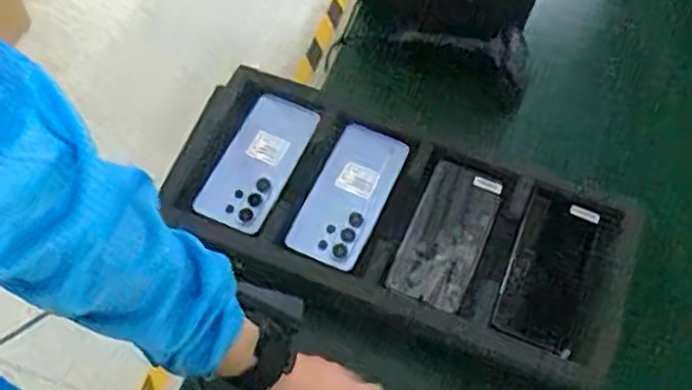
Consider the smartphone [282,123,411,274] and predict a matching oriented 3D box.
[{"bbox_3d":[0.004,-0.003,0.778,0.079,0.008,0.172,23,63,9],"label":"smartphone"}]

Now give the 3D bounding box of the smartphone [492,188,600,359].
[{"bbox_3d":[0.211,0.078,0.739,0.077,0.012,0.171,20,63,7],"label":"smartphone"}]

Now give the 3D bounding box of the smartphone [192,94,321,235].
[{"bbox_3d":[-0.098,-0.039,0.790,0.081,0.011,0.171,23,63,8],"label":"smartphone"}]

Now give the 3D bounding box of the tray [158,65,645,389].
[{"bbox_3d":[0.051,0.022,0.761,0.490,0.035,0.235,22,63,8],"label":"tray"}]

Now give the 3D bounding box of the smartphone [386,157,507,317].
[{"bbox_3d":[0.109,0.042,0.760,0.080,0.012,0.169,22,63,8],"label":"smartphone"}]

